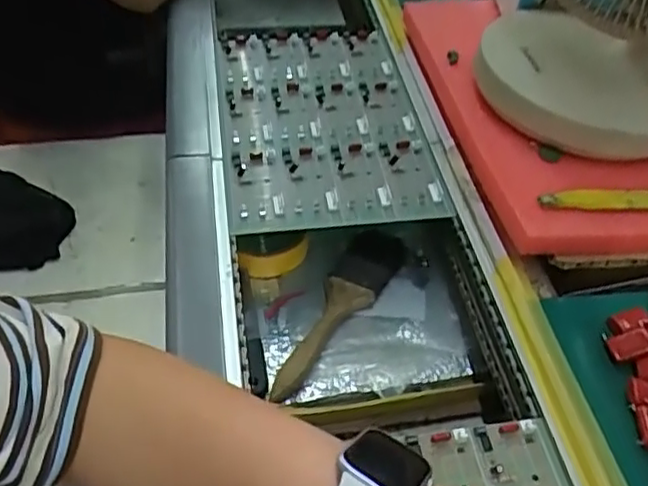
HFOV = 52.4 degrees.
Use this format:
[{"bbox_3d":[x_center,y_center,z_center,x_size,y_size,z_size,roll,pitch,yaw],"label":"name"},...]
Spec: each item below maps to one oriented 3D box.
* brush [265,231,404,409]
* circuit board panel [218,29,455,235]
[{"bbox_3d":[0.012,0.054,0.570,0.048,0.016,0.198,24,50,19],"label":"brush"},{"bbox_3d":[-0.006,-0.128,0.639,0.183,0.026,0.296,-5,47,-8],"label":"circuit board panel"}]

